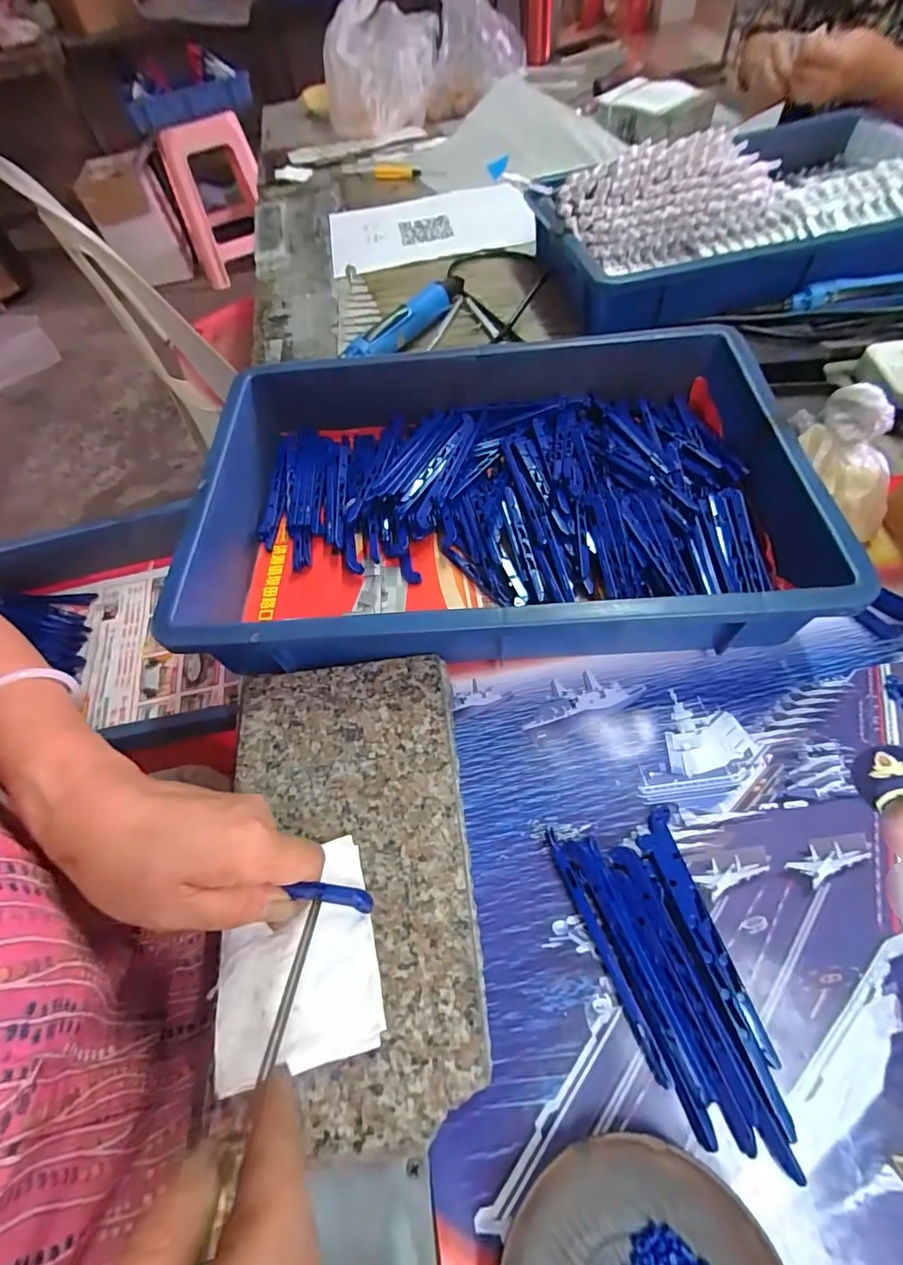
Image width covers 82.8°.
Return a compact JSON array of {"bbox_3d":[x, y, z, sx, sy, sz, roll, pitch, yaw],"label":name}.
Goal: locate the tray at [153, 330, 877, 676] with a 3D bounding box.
[{"bbox_3d":[0.028,-0.110,0.394,0.413,0.074,0.283,-2,60,2],"label":"tray"}]

